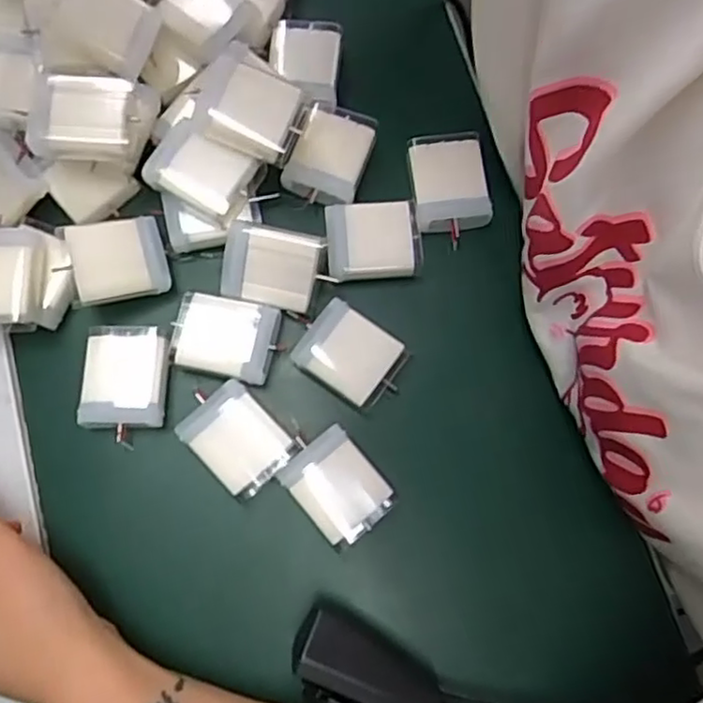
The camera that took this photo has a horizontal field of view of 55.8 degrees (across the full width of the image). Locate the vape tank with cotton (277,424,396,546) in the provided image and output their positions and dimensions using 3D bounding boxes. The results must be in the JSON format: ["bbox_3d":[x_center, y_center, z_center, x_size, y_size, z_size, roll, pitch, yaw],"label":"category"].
[{"bbox_3d":[-0.007,0.069,0.344,0.040,0.027,0.051,-39,81,-8],"label":"vape tank with cotton"}]

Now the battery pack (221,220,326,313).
[{"bbox_3d":[-0.043,-0.045,0.352,0.051,0.006,0.041,13,107,0],"label":"battery pack"}]

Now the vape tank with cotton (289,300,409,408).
[{"bbox_3d":[0.000,0.003,0.356,0.051,0.020,0.041,34,79,6],"label":"vape tank with cotton"}]

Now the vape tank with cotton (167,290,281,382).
[{"bbox_3d":[-0.068,-0.008,0.355,0.054,0.012,0.041,12,78,2],"label":"vape tank with cotton"}]

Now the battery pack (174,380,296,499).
[{"bbox_3d":[-0.059,0.046,0.345,0.041,0.018,0.053,-44,82,-9],"label":"battery pack"}]

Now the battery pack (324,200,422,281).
[{"bbox_3d":[0.012,-0.060,0.368,0.051,0.014,0.043,-3,78,-1],"label":"battery pack"}]

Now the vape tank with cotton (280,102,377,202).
[{"bbox_3d":[-0.011,-0.113,0.376,0.041,0.010,0.054,18,78,3],"label":"vape tank with cotton"}]

